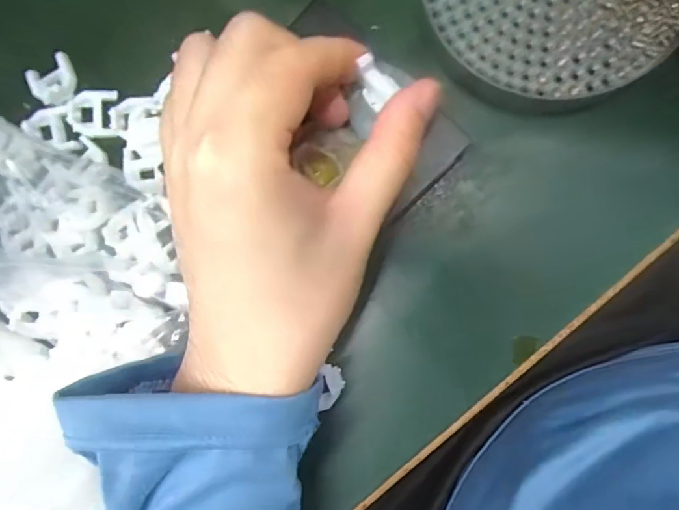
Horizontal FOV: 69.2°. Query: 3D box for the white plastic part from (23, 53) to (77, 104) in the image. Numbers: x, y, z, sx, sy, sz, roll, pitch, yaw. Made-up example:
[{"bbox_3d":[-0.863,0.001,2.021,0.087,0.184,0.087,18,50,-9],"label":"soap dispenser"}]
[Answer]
[{"bbox_3d":[-0.142,-0.086,0.243,0.021,0.009,0.021,0,89,7],"label":"white plastic part"}]

